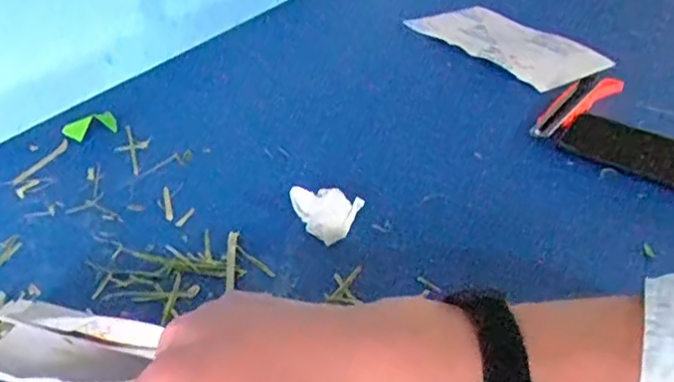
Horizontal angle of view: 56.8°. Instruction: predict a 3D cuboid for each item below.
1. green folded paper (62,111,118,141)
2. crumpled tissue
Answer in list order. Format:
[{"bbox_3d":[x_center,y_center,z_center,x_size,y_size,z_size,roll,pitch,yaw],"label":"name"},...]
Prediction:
[{"bbox_3d":[-0.219,-0.059,0.559,0.024,0.018,0.046,28,42,30],"label":"green folded paper"},{"bbox_3d":[-0.008,0.013,0.464,0.044,0.026,0.036,24,41,27],"label":"crumpled tissue"}]

